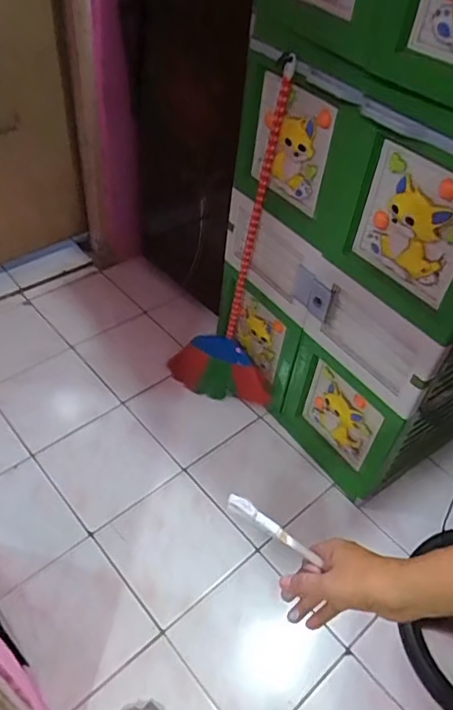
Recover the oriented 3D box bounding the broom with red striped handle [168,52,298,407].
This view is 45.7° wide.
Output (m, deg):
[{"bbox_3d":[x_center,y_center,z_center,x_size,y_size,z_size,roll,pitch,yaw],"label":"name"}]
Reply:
[{"bbox_3d":[0.106,-0.206,1.441,0.326,1.039,0.158,32,45,8],"label":"broom with red striped handle"}]

